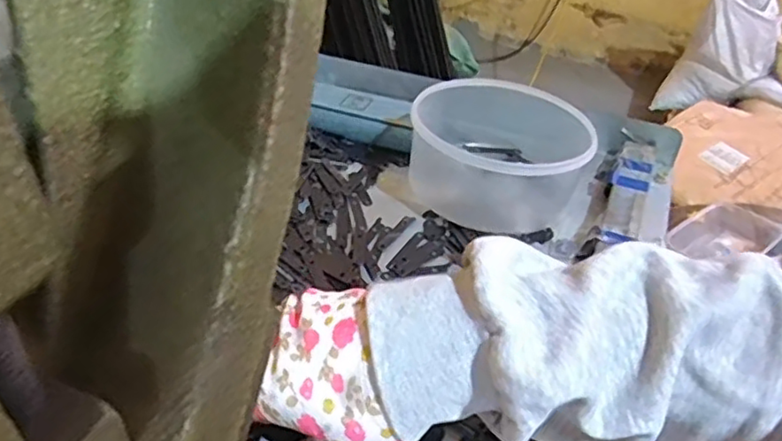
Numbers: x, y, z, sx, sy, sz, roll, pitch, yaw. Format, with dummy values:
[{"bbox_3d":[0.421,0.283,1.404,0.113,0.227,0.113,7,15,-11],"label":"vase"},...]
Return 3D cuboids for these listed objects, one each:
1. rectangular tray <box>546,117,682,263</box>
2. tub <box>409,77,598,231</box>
[{"bbox_3d":[0.201,-0.025,0.545,0.074,0.040,0.196,20,41,20],"label":"rectangular tray"},{"bbox_3d":[0.088,-0.062,0.545,0.139,0.076,0.157,9,38,8],"label":"tub"}]

